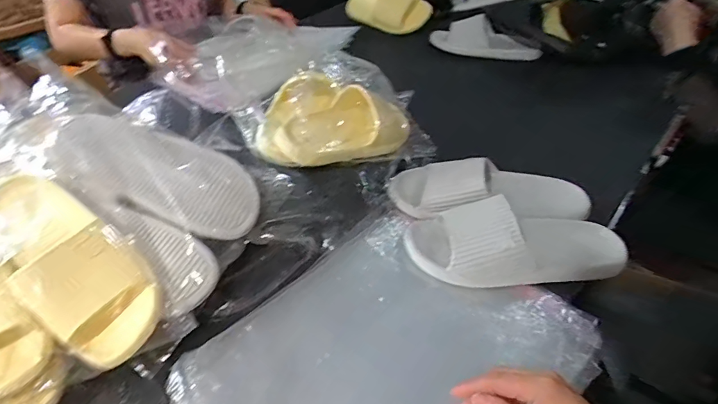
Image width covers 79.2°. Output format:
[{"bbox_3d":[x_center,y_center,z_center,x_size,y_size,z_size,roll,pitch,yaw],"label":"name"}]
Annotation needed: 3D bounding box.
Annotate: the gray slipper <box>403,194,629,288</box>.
[{"bbox_3d":[0.204,0.046,0.562,0.278,0.066,0.111,-3,44,1],"label":"gray slipper"}]

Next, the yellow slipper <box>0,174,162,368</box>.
[{"bbox_3d":[-0.301,0.060,0.450,0.224,0.076,0.103,45,58,11],"label":"yellow slipper"}]

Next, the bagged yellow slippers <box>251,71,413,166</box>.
[{"bbox_3d":[-0.032,-0.118,0.637,0.224,0.109,0.170,-3,44,0],"label":"bagged yellow slippers"}]

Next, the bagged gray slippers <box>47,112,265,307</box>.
[{"bbox_3d":[-0.255,-0.011,0.559,0.278,0.080,0.167,35,65,9],"label":"bagged gray slippers"}]

